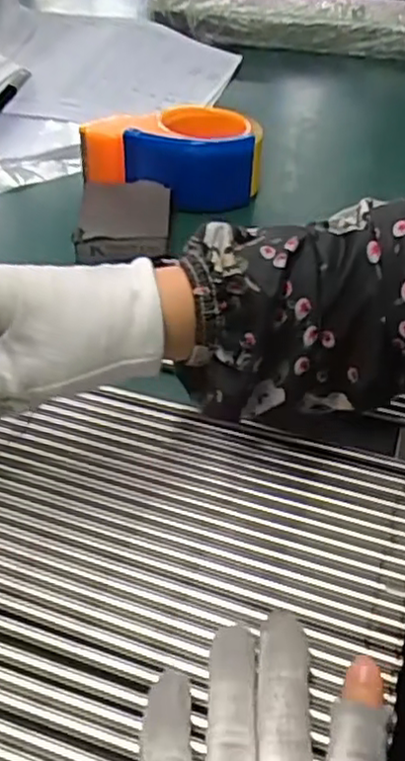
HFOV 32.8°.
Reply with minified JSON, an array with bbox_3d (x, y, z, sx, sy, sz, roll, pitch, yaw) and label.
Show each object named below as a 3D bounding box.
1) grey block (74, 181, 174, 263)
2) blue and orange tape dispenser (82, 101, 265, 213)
[{"bbox_3d":[-0.059,-0.124,0.531,0.067,0.024,0.084,2,45,1],"label":"grey block"},{"bbox_3d":[-0.018,-0.182,0.567,0.142,0.061,0.088,-21,49,-21],"label":"blue and orange tape dispenser"}]

